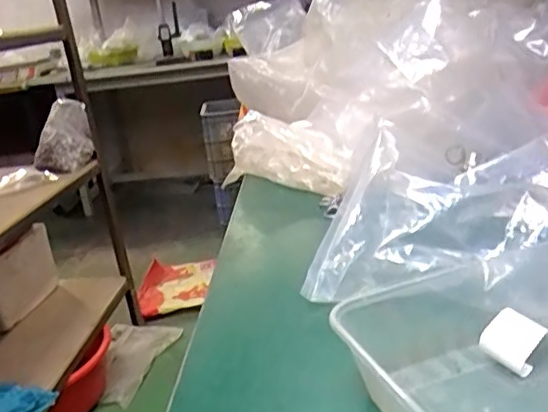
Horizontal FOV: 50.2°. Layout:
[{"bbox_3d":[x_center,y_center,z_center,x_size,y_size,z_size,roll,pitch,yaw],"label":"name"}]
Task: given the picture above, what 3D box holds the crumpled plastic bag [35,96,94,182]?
[{"bbox_3d":[-0.612,-0.192,1.713,0.146,0.079,0.255,-6,55,1],"label":"crumpled plastic bag"}]

